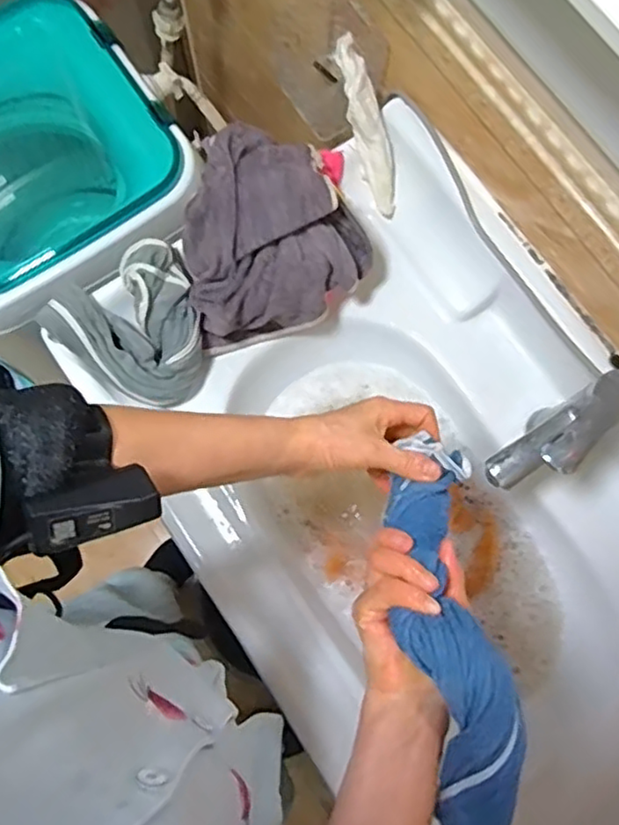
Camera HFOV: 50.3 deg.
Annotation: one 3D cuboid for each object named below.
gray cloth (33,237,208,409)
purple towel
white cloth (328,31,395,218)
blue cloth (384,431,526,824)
[{"bbox_3d":[-0.175,-0.096,0.695,0.155,0.061,0.142,36,79,8],"label":"gray cloth"},{"bbox_3d":[-0.039,-0.189,0.699,0.191,0.132,0.181,-13,77,-3],"label":"purple towel"},{"bbox_3d":[0.065,-0.317,0.738,0.034,0.029,0.188,-21,113,-5],"label":"white cloth"},{"bbox_3d":[0.089,0.143,0.435,0.070,0.066,0.251,-6,63,-2],"label":"blue cloth"}]

